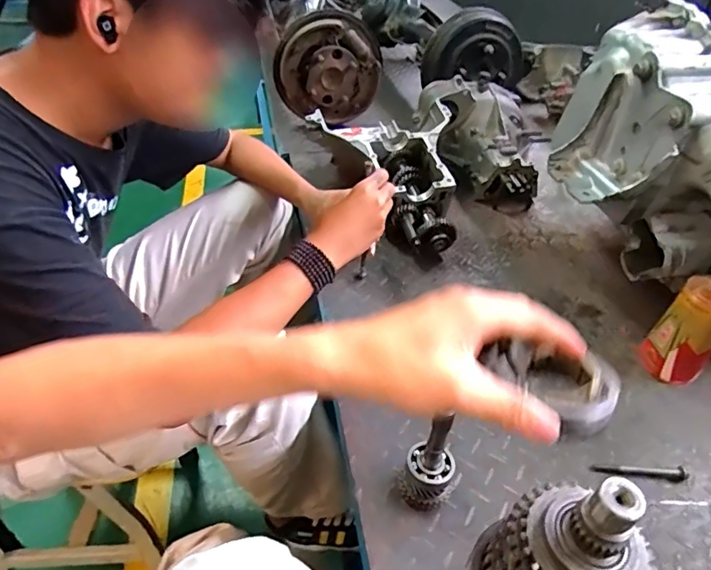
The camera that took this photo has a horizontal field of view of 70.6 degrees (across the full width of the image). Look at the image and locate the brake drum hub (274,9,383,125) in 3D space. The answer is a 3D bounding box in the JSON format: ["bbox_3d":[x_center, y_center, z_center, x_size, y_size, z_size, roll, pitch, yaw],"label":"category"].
[{"bbox_3d":[-0.062,-0.509,1.232,0.251,0.259,0.105,-11,40,-16],"label":"brake drum hub"}]

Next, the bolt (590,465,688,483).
[{"bbox_3d":[0.327,0.215,0.577,0.109,0.010,0.013,3,39,-2],"label":"bolt"}]

